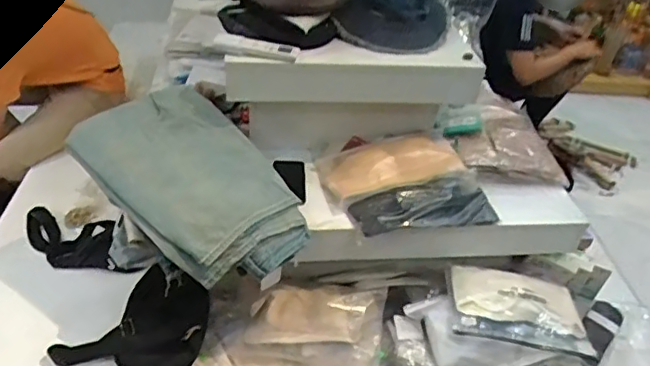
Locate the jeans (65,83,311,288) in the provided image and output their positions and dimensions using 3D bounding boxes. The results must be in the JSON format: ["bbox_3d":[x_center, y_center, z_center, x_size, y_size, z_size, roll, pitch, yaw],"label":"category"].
[{"bbox_3d":[-0.276,-0.014,1.236,0.525,0.067,0.329,43,52,14],"label":"jeans"}]

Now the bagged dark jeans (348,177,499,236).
[{"bbox_3d":[0.235,0.061,1.324,0.326,0.065,0.112,-11,40,-21],"label":"bagged dark jeans"}]

